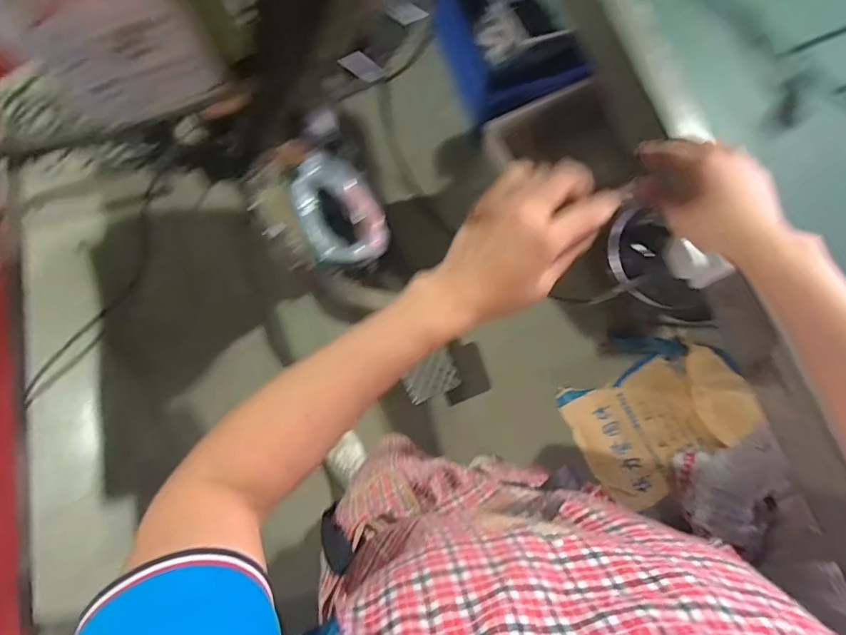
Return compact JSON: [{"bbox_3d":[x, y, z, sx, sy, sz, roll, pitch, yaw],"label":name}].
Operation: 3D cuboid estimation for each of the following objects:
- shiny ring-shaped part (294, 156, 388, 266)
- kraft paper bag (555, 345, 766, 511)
[{"bbox_3d":[-0.129,-0.164,0.739,0.116,0.043,0.186,-22,77,-6],"label":"shiny ring-shaped part"},{"bbox_3d":[0.678,0.275,1.314,0.489,0.138,0.350,-23,78,-7],"label":"kraft paper bag"}]

